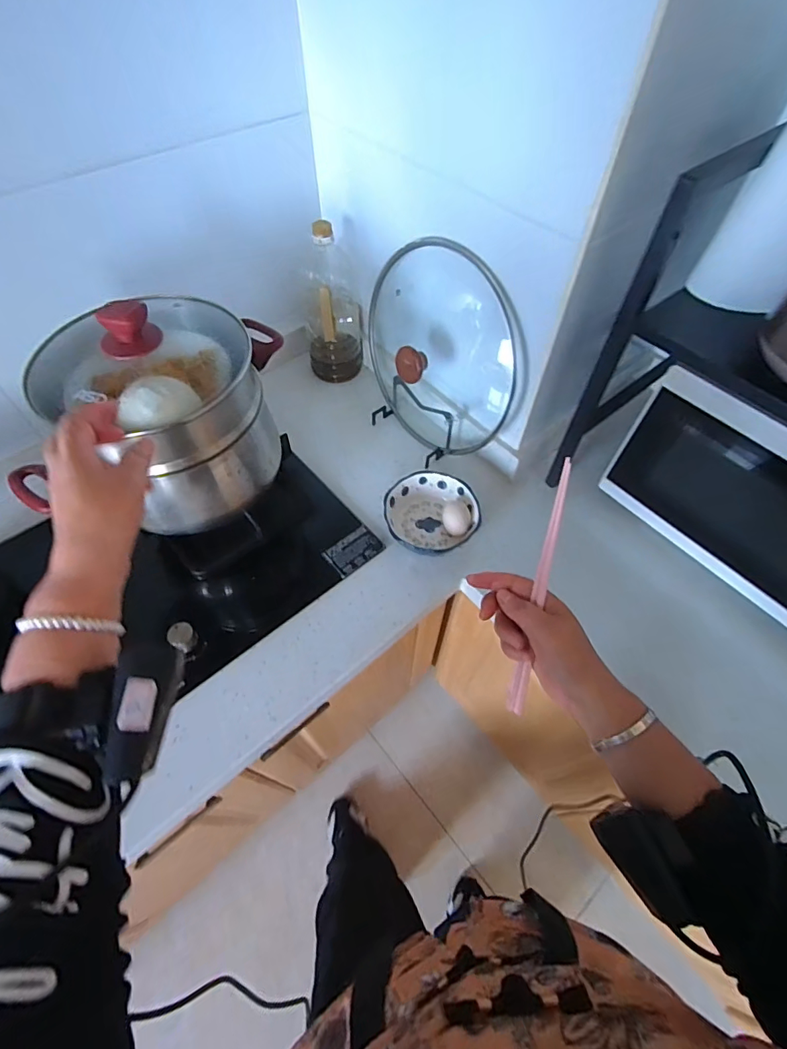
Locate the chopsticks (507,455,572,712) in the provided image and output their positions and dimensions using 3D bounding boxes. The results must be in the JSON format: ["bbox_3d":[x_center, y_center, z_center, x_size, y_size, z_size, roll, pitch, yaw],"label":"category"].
[{"bbox_3d":[0.123,0.070,0.407,0.013,0.229,0.010,7,19,4],"label":"chopsticks"}]

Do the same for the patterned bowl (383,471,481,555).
[{"bbox_3d":[0.061,-0.015,0.758,0.151,0.044,0.142,13,58,8],"label":"patterned bowl"}]

